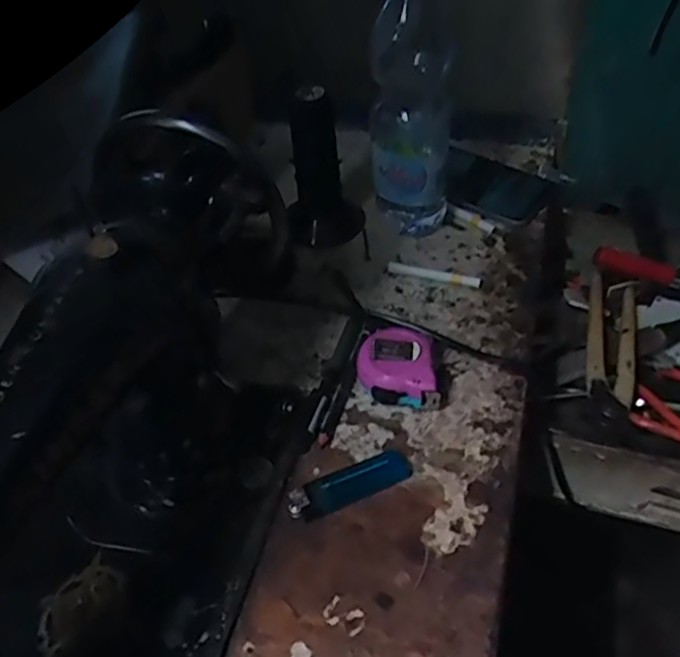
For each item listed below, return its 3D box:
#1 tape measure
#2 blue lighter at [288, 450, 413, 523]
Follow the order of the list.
[{"bbox_3d":[0.046,0.028,0.501,0.065,0.035,0.059,3,45,4],"label":"tape measure"},{"bbox_3d":[0.006,0.104,0.448,0.085,0.009,0.023,-19,48,-16],"label":"blue lighter"}]

